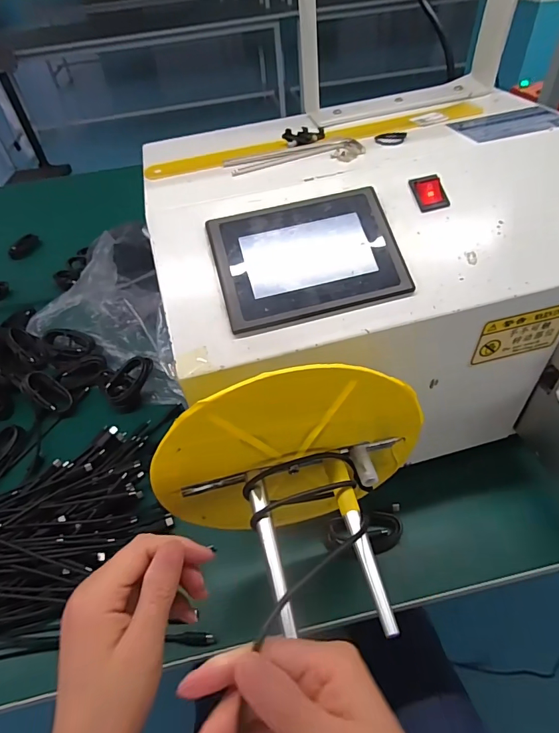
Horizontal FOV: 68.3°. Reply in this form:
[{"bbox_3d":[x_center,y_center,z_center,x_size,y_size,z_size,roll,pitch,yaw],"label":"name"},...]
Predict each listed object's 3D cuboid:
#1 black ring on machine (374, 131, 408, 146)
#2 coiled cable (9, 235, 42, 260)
[{"bbox_3d":[0.103,-0.213,0.385,0.028,0.004,0.027,12,50,16],"label":"black ring on machine"},{"bbox_3d":[-0.560,-0.266,0.904,0.025,0.030,0.071,24,54,25],"label":"coiled cable"}]

